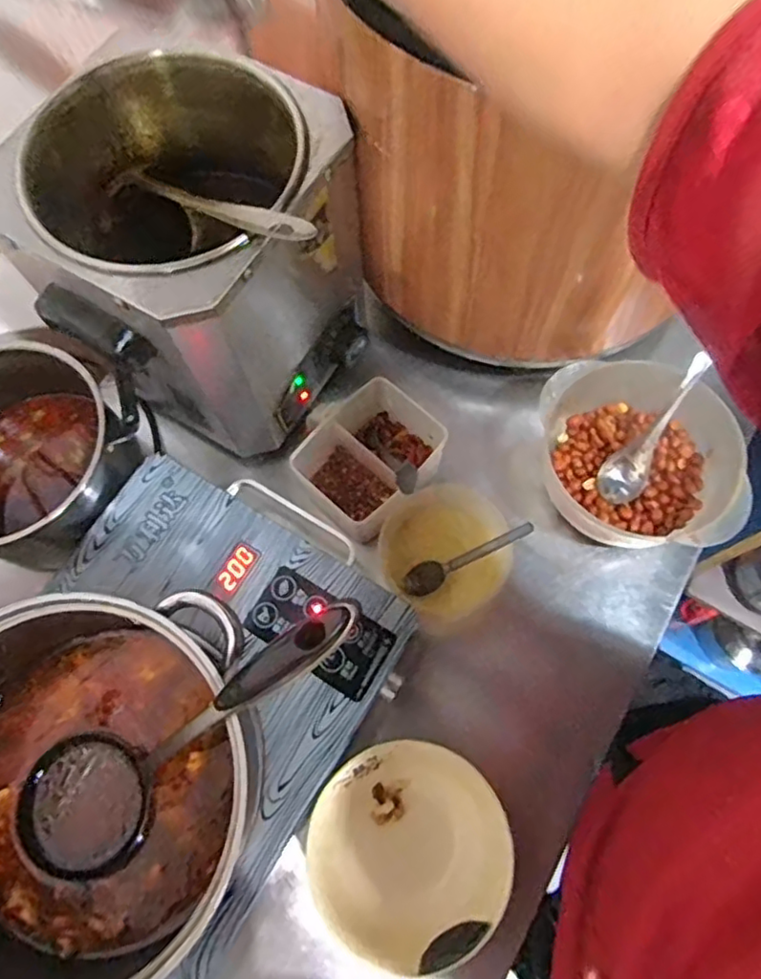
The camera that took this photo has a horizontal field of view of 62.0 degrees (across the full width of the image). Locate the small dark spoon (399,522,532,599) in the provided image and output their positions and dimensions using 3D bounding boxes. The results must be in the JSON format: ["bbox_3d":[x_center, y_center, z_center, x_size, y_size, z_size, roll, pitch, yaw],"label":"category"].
[{"bbox_3d":[0.075,0.057,0.542,0.119,0.022,0.025,-30,71,18],"label":"small dark spoon"}]

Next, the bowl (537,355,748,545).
[{"bbox_3d":[0.220,-0.021,0.559,0.148,0.088,0.153,0,70,-1],"label":"bowl"}]

